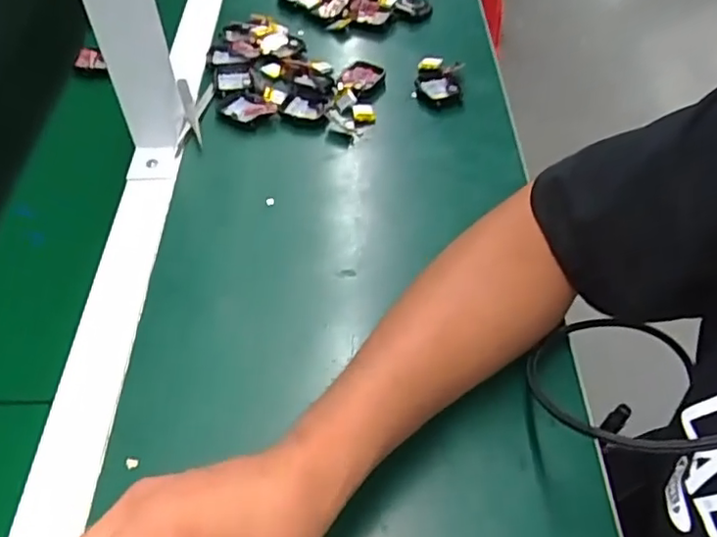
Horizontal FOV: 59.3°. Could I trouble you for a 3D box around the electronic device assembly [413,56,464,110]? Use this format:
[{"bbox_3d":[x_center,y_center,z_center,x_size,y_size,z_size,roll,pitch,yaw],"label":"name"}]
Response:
[{"bbox_3d":[0.079,-0.183,0.616,0.046,0.014,0.074,7,51,6],"label":"electronic device assembly"}]

